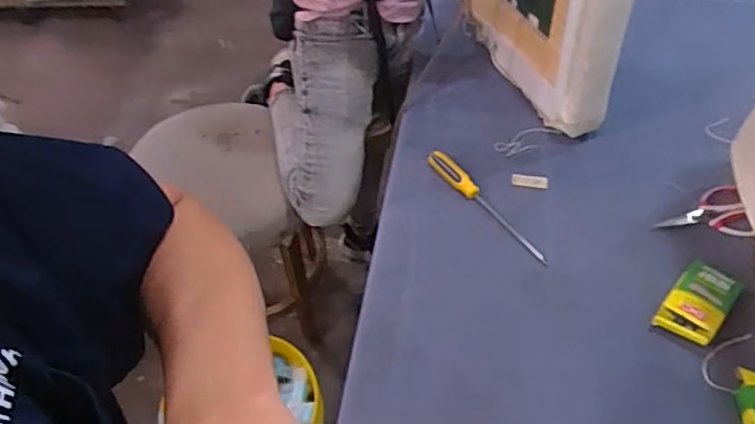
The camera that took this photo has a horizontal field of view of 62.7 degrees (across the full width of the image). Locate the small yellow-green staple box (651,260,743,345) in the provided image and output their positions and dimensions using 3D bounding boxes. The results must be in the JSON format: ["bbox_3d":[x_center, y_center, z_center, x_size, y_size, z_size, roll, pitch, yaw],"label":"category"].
[{"bbox_3d":[0.460,0.132,0.888,0.075,0.022,0.127,34,58,28],"label":"small yellow-green staple box"}]

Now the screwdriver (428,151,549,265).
[{"bbox_3d":[0.184,-0.012,1.044,0.032,0.028,0.288,-29,53,-21],"label":"screwdriver"}]

